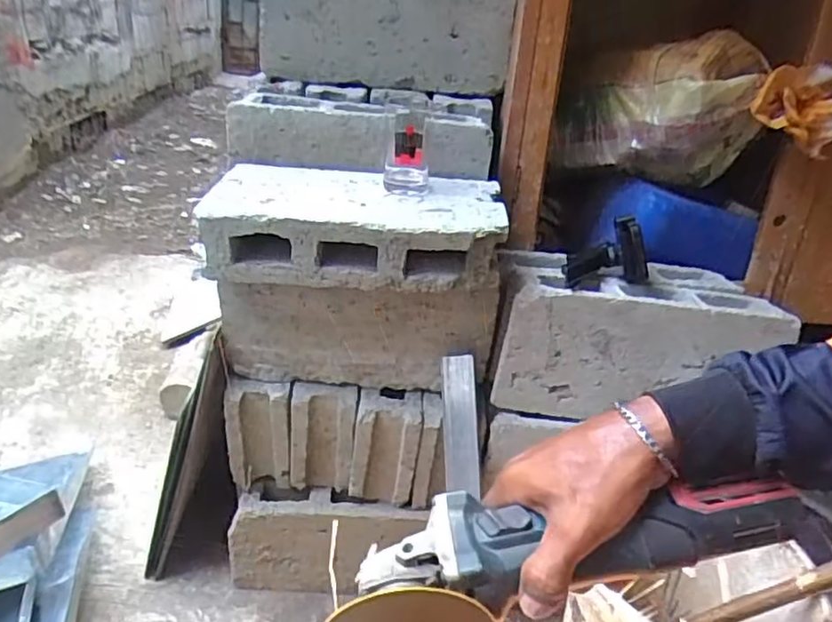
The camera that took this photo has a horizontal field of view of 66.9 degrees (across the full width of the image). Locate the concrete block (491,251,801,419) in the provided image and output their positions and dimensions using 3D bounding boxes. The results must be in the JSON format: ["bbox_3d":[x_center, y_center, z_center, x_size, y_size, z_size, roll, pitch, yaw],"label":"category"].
[{"bbox_3d":[0.321,0.033,0.982,0.399,0.185,0.202,4,25,-3],"label":"concrete block"}]

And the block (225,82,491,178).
[{"bbox_3d":[-0.080,-0.291,1.000,0.387,0.104,0.192,6,25,0],"label":"block"}]

